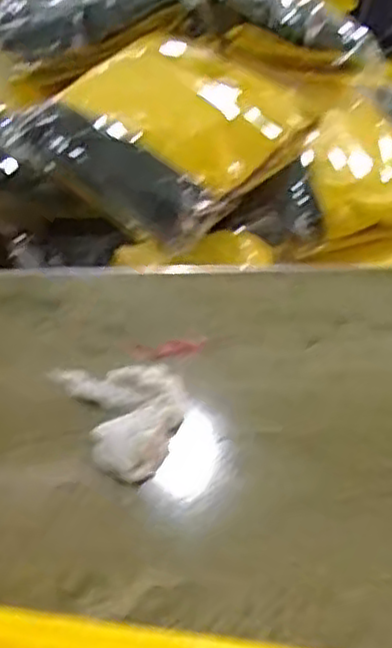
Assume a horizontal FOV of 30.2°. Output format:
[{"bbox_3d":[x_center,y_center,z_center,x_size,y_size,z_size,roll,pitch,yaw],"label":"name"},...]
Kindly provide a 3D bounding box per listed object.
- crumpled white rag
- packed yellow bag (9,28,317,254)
[{"bbox_3d":[-0.050,0.064,0.571,0.084,0.018,0.125,-19,47,-15],"label":"crumpled white rag"},{"bbox_3d":[-0.032,-0.224,0.827,0.242,0.090,0.260,30,54,29],"label":"packed yellow bag"}]

